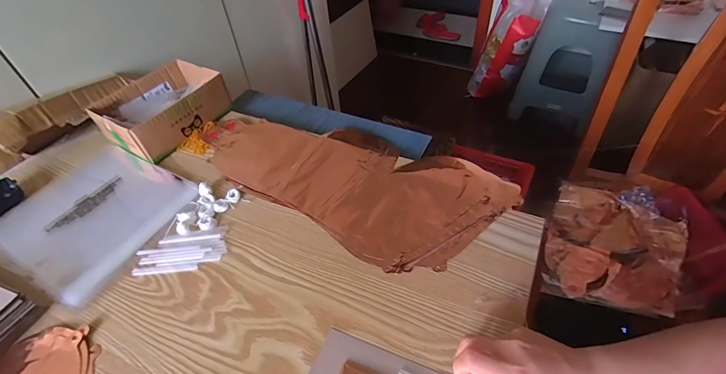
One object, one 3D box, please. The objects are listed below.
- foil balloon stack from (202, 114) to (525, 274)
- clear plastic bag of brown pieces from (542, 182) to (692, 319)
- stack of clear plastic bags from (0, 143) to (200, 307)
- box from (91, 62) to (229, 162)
[{"bbox_3d":[-0.033,-0.031,0.557,0.452,0.013,0.211,26,55,26],"label":"foil balloon stack"},{"bbox_3d":[0.533,0.129,0.792,0.249,0.057,0.298,16,51,19],"label":"clear plastic bag of brown pieces"},{"bbox_3d":[-0.394,0.031,0.542,0.242,0.010,0.212,21,53,23],"label":"stack of clear plastic bags"},{"bbox_3d":[-0.348,-0.138,0.649,0.141,0.066,0.180,24,54,25],"label":"box"}]

